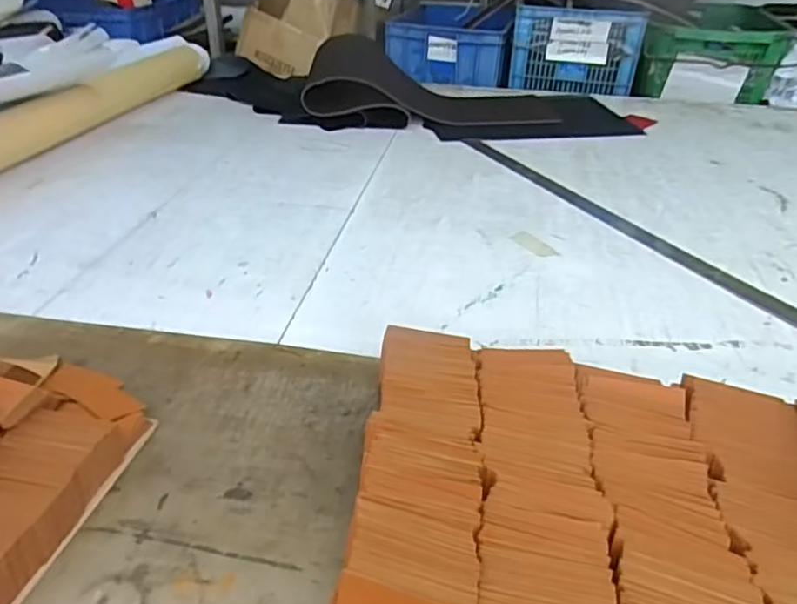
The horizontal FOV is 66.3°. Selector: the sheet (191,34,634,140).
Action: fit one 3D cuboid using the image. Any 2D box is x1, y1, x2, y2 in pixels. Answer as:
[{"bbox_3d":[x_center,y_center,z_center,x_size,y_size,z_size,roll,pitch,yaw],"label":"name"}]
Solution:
[{"bbox_3d":[0.010,-0.523,1.447,1.044,0.148,0.392,6,34,6],"label":"sheet"}]

